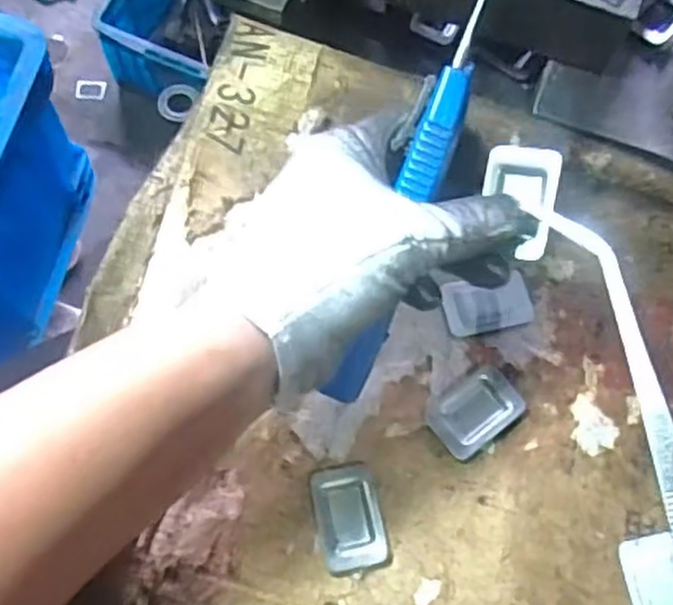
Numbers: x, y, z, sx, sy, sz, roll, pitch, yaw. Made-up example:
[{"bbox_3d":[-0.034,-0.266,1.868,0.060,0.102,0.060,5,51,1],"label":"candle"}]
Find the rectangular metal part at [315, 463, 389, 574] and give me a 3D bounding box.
[{"bbox_3d":[0.006,0.088,0.310,0.026,0.004,0.041,-9,71,-7],"label":"rectangular metal part"}]

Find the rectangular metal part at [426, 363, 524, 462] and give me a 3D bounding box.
[{"bbox_3d":[0.060,0.047,0.327,0.039,0.007,0.028,-36,77,-15],"label":"rectangular metal part"}]

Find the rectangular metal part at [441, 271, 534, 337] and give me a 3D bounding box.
[{"bbox_3d":[0.069,0.001,0.344,0.040,0.005,0.024,-8,71,-7],"label":"rectangular metal part"}]

